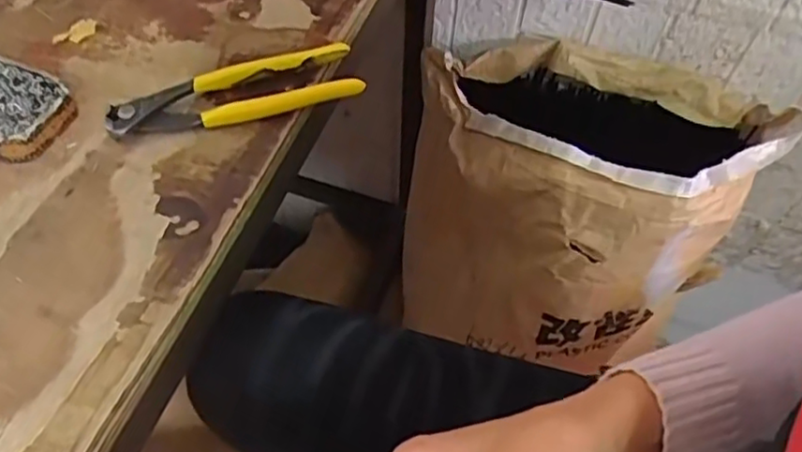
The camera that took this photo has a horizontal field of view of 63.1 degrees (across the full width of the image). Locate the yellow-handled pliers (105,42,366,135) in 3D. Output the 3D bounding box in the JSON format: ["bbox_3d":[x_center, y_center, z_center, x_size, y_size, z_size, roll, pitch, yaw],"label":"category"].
[{"bbox_3d":[-0.109,-0.089,0.434,0.161,0.022,0.040,-11,56,-10],"label":"yellow-handled pliers"}]

